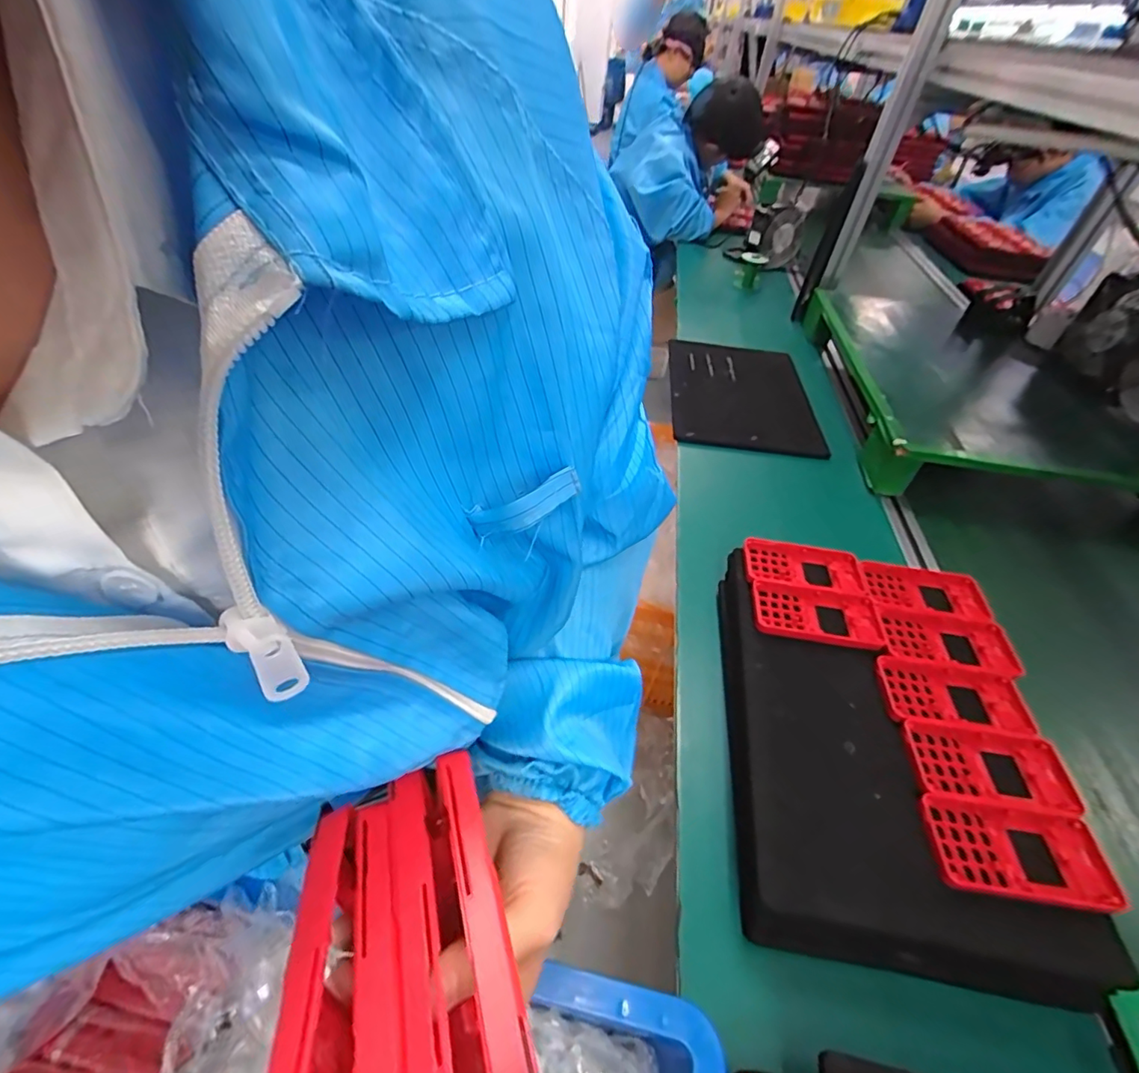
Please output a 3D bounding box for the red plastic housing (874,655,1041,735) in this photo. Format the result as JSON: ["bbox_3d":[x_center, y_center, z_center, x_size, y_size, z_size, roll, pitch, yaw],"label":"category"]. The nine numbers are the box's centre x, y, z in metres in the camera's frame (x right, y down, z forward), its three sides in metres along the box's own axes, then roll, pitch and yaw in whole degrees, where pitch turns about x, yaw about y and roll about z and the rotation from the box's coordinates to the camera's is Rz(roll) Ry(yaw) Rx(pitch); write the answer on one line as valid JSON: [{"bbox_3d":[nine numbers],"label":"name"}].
[{"bbox_3d":[0.347,0.142,0.483,0.125,0.009,0.064,7,46,0],"label":"red plastic housing"}]

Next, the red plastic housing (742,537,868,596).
[{"bbox_3d":[0.259,0.036,0.585,0.130,0.020,0.066,11,46,4],"label":"red plastic housing"}]

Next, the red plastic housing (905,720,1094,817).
[{"bbox_3d":[0.347,0.189,0.437,0.128,0.008,0.064,9,46,1],"label":"red plastic housing"}]

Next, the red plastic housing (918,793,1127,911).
[{"bbox_3d":[0.330,0.232,0.393,0.122,0.009,0.064,8,46,1],"label":"red plastic housing"}]

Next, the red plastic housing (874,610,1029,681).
[{"bbox_3d":[0.372,0.104,0.523,0.121,0.007,0.064,12,46,5],"label":"red plastic housing"}]

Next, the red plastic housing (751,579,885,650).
[{"bbox_3d":[0.250,0.078,0.541,0.124,0.010,0.071,10,46,3],"label":"red plastic housing"}]

